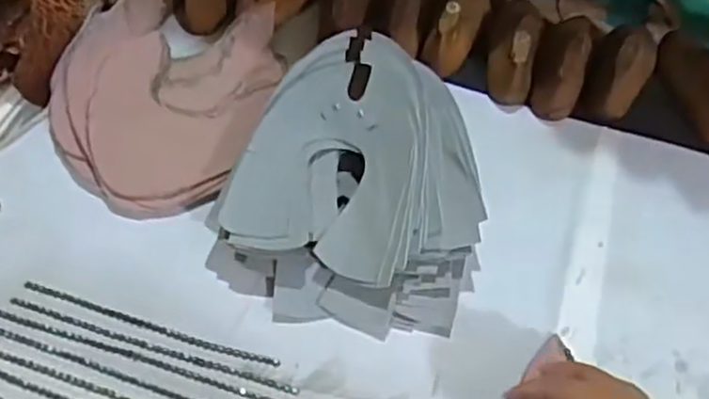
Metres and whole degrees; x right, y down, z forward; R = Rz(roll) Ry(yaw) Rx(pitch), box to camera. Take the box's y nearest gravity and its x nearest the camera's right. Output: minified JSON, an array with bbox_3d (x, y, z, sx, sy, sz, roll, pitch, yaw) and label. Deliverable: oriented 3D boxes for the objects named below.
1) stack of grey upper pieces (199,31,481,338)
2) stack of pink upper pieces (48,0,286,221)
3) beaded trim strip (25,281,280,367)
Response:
[{"bbox_3d":[0.009,-0.015,0.555,0.191,0.079,0.215,17,54,7],"label":"stack of grey upper pieces"},{"bbox_3d":[-0.158,-0.092,0.619,0.180,0.040,0.234,11,54,2],"label":"stack of pink upper pieces"},{"bbox_3d":[-0.144,0.088,0.513,0.190,0.005,0.007,16,54,7],"label":"beaded trim strip"}]

